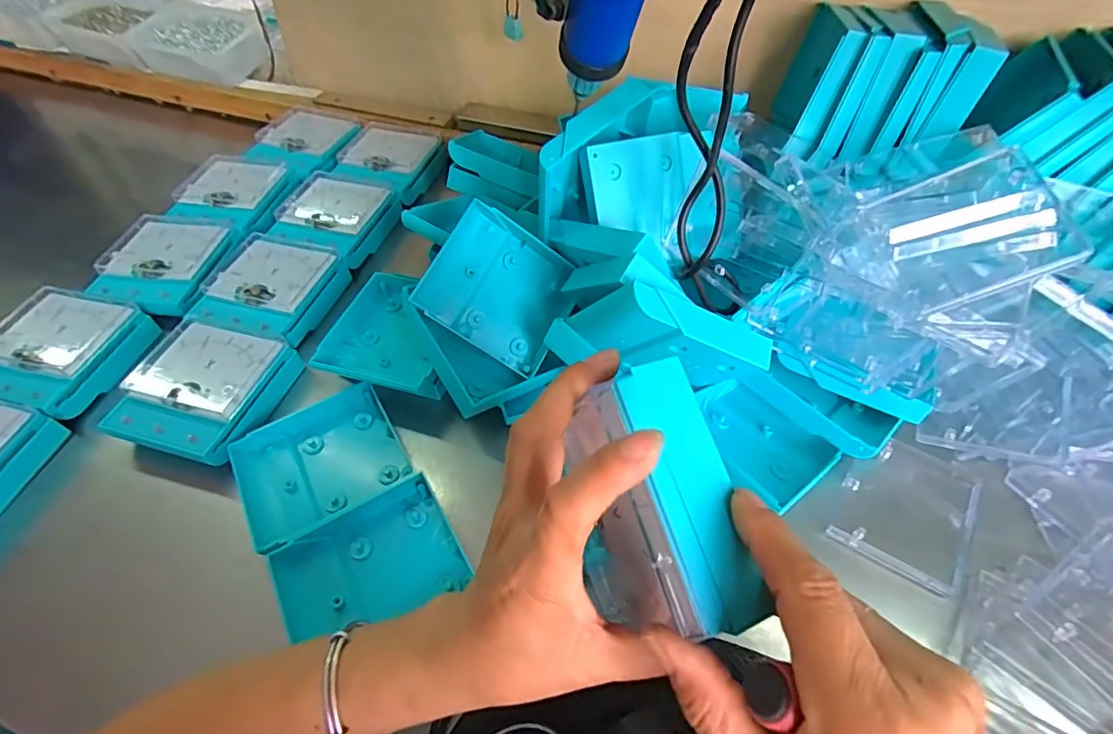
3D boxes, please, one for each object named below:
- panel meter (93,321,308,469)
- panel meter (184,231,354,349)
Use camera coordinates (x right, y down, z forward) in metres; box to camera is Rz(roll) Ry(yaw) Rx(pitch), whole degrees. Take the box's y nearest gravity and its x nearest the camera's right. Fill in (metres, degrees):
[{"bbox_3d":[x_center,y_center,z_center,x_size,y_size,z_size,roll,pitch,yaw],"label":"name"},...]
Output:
[{"bbox_3d":[-0.291,0.019,0.445,0.110,0.036,0.118,14,54,12],"label":"panel meter"},{"bbox_3d":[-0.278,-0.071,0.519,0.109,0.041,0.121,12,54,11],"label":"panel meter"}]

